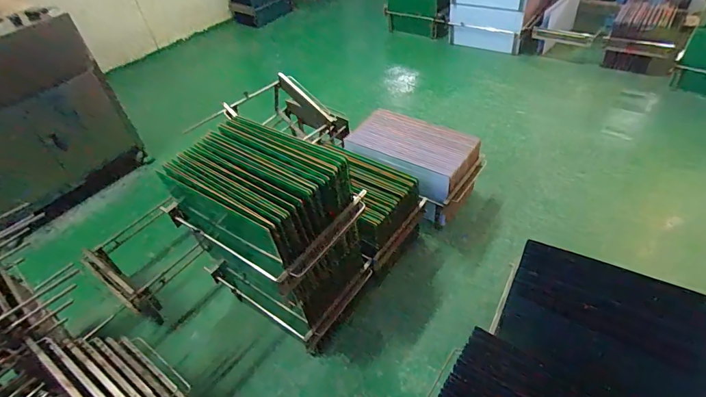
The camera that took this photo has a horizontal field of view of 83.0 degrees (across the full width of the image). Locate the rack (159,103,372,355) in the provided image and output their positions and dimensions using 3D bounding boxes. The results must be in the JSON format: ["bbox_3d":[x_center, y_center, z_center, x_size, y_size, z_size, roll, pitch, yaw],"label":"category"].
[{"bbox_3d":[-0.283,0.139,1.462,0.601,0.739,0.397,21,52,27],"label":"rack"}]

